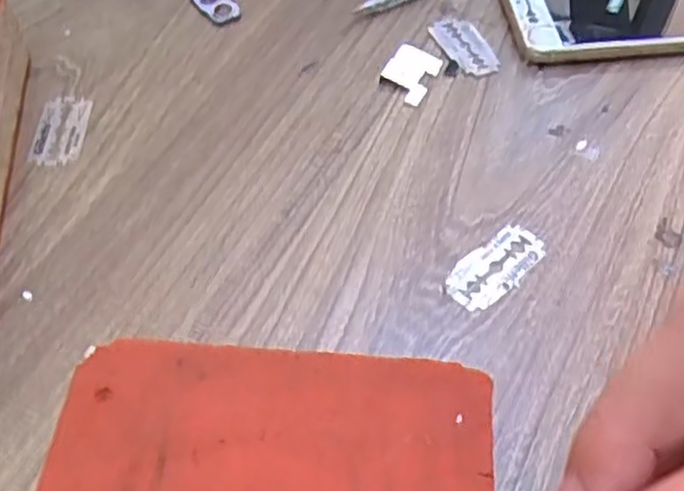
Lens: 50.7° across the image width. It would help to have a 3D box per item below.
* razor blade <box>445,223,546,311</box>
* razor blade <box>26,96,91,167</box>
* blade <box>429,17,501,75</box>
[{"bbox_3d":[0.057,0.007,0.266,0.040,0.004,0.020,-36,60,-23],"label":"razor blade"},{"bbox_3d":[-0.123,-0.051,0.316,0.022,0.004,0.040,-3,53,-1],"label":"razor blade"},{"bbox_3d":[0.059,-0.096,0.342,0.020,0.004,0.041,-20,55,-14],"label":"blade"}]

